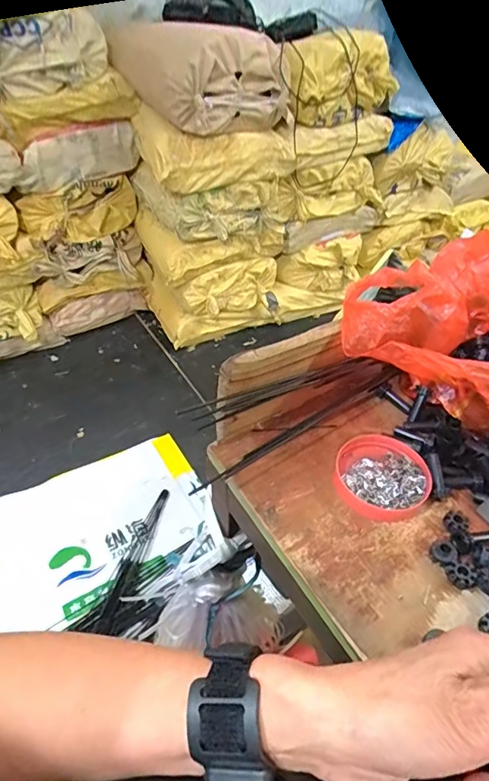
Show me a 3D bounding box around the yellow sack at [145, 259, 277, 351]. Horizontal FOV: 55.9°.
[{"bbox_3d":[-0.113,-0.378,1.736,0.430,0.284,0.266,-19,47,-23],"label":"yellow sack"}]

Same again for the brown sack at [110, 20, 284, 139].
[{"bbox_3d":[-0.105,-0.817,1.201,0.282,0.231,0.351,35,51,30],"label":"brown sack"}]

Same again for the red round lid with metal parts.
[{"bbox_3d":[0.121,0.075,0.410,0.082,0.015,0.079,2,42,-2],"label":"red round lid with metal parts"}]

